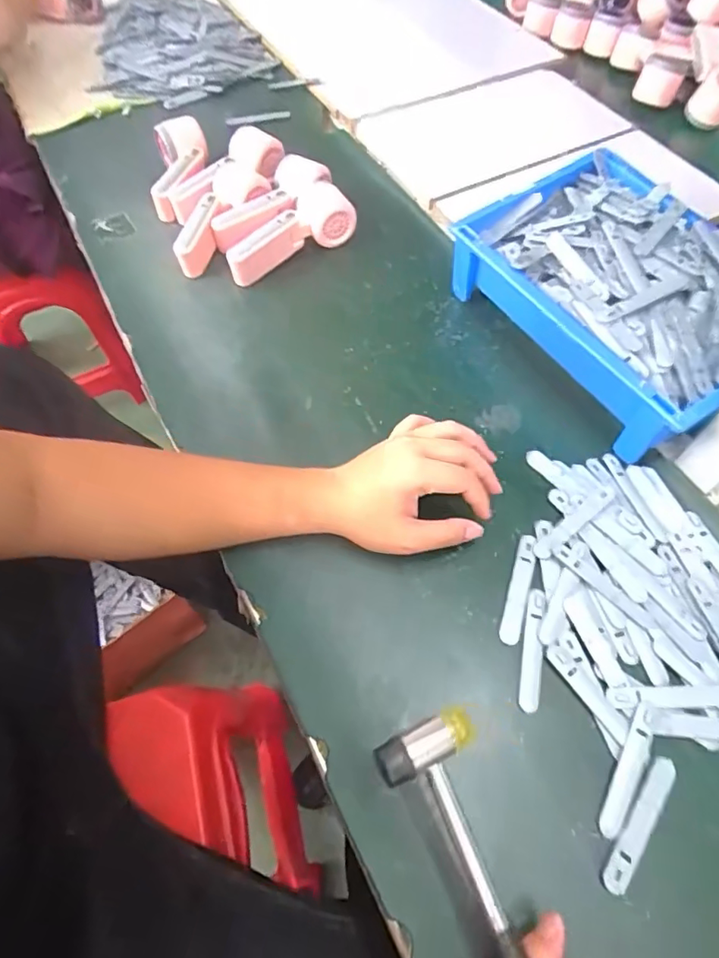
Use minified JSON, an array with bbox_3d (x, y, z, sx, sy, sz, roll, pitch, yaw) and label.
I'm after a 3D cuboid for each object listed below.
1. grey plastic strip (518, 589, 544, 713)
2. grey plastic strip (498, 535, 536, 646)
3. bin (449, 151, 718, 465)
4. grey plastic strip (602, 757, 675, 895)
[{"bbox_3d":[0.136,0.132,0.423,0.015,0.004,0.093,11,60,5],"label":"grey plastic strip"},{"bbox_3d":[0.132,0.090,0.447,0.016,0.005,0.095,16,61,8],"label":"grey plastic strip"},{"bbox_3d":[0.260,-0.184,0.550,0.212,0.108,0.303,-30,65,-17],"label":"bin"},{"bbox_3d":[0.191,0.233,0.366,0.016,0.004,0.093,34,69,15],"label":"grey plastic strip"}]

